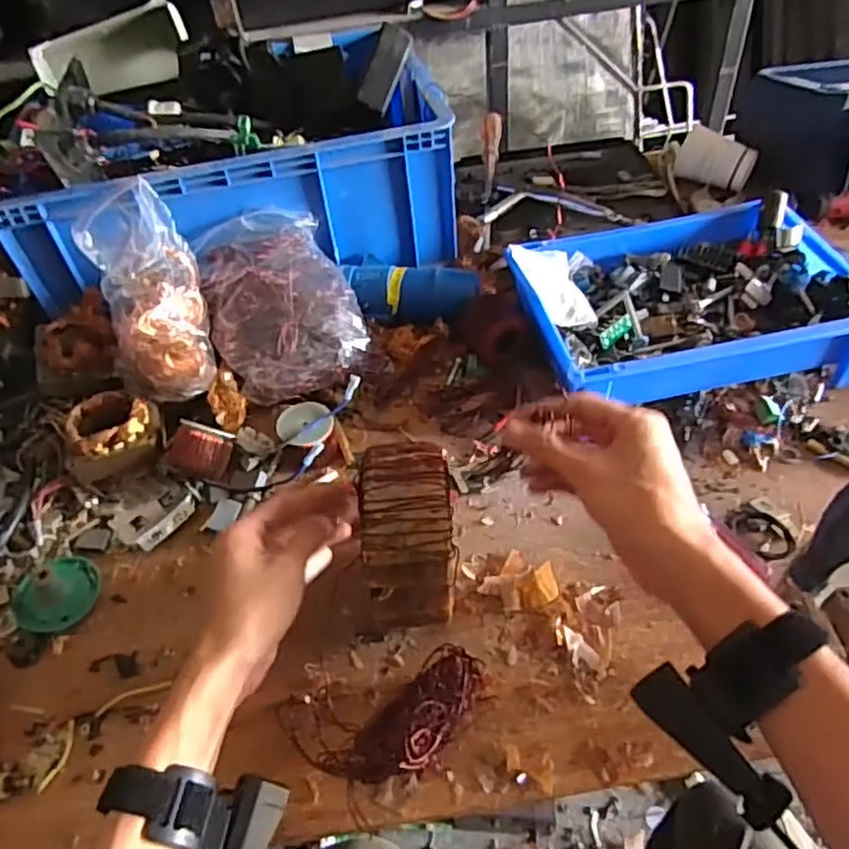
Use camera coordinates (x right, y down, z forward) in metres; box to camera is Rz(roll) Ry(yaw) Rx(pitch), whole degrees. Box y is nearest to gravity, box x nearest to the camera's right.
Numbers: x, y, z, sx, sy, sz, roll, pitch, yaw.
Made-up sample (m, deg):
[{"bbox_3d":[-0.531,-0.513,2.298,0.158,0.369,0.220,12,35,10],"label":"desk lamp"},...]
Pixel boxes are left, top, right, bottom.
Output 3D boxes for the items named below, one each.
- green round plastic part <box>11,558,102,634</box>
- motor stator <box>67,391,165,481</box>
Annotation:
[{"bbox_3d":[-0.310,0.134,0.552,0.069,0.033,0.060,-22,49,-14],"label":"green round plastic part"},{"bbox_3d":[-0.291,0.012,0.636,0.083,0.058,0.078,-21,48,-13],"label":"motor stator"}]

